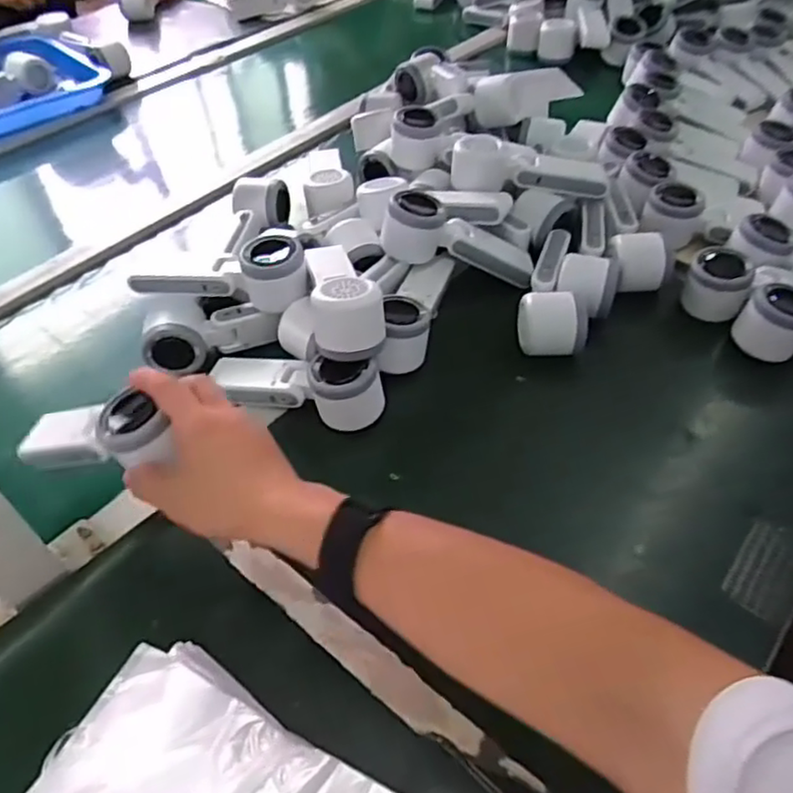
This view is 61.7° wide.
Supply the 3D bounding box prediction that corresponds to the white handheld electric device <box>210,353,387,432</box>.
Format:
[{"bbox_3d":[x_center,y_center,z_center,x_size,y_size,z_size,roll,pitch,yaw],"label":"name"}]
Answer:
[{"bbox_3d":[-0.091,-0.013,0.576,0.163,0.055,0.048,11,50,12],"label":"white handheld electric device"}]

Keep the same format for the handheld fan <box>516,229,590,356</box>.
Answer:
[{"bbox_3d":[0.147,-0.106,0.653,0.057,0.061,0.160,1,48,4],"label":"handheld fan"}]

